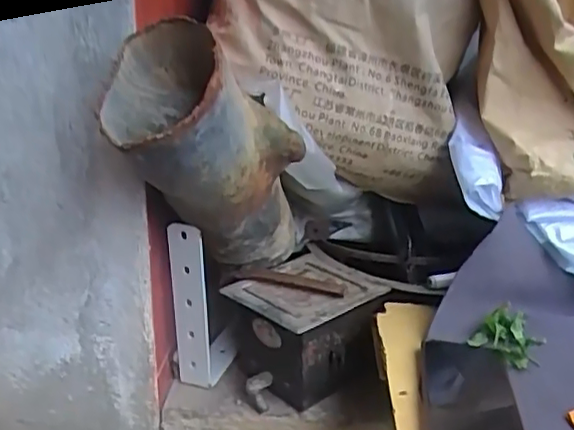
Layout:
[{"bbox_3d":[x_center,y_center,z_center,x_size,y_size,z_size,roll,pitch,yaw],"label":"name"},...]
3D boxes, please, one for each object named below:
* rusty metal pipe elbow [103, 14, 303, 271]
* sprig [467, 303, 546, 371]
[{"bbox_3d":[-0.049,-0.027,0.589,0.114,0.321,0.127,15,65,28],"label":"rusty metal pipe elbow"},{"bbox_3d":[0.225,0.122,0.612,0.064,0.032,0.075,16,23,30],"label":"sprig"}]

